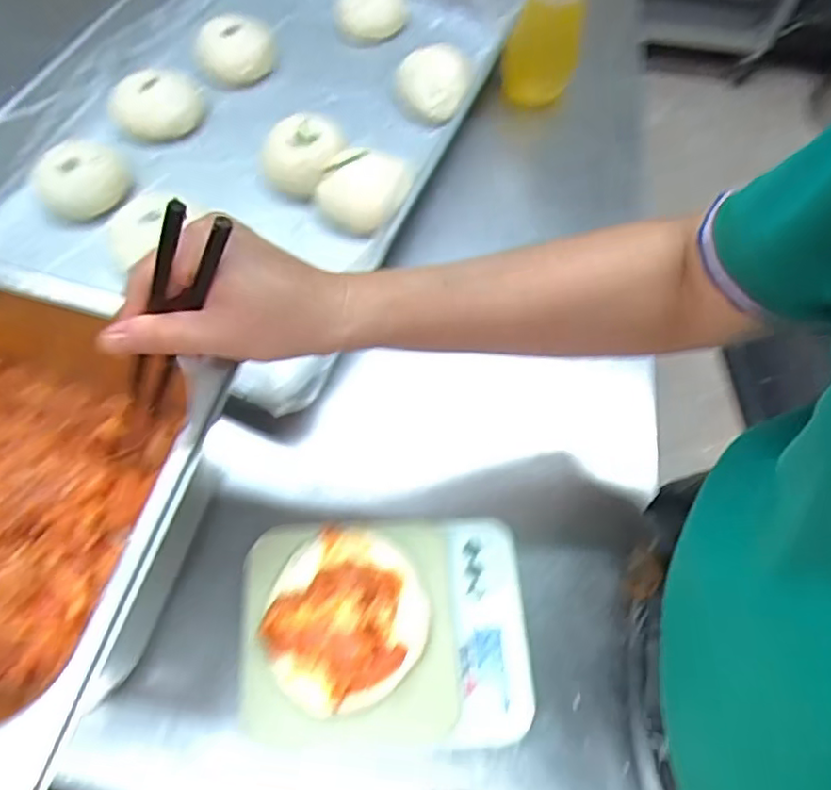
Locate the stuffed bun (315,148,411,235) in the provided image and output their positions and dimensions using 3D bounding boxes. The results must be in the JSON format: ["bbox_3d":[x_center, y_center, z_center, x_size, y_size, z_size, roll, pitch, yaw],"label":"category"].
[{"bbox_3d":[-0.054,-0.200,0.603,0.092,0.056,0.066,23,65,8],"label":"stuffed bun"}]

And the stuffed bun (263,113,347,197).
[{"bbox_3d":[-0.113,-0.243,0.621,0.085,0.053,0.067,-2,64,-4],"label":"stuffed bun"}]

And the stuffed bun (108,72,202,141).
[{"bbox_3d":[-0.291,-0.330,0.682,0.096,0.050,0.096,1,63,-3],"label":"stuffed bun"}]

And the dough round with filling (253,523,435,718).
[{"bbox_3d":[-0.047,0.140,0.398,0.105,0.030,0.106,1,63,-3],"label":"dough round with filling"}]

